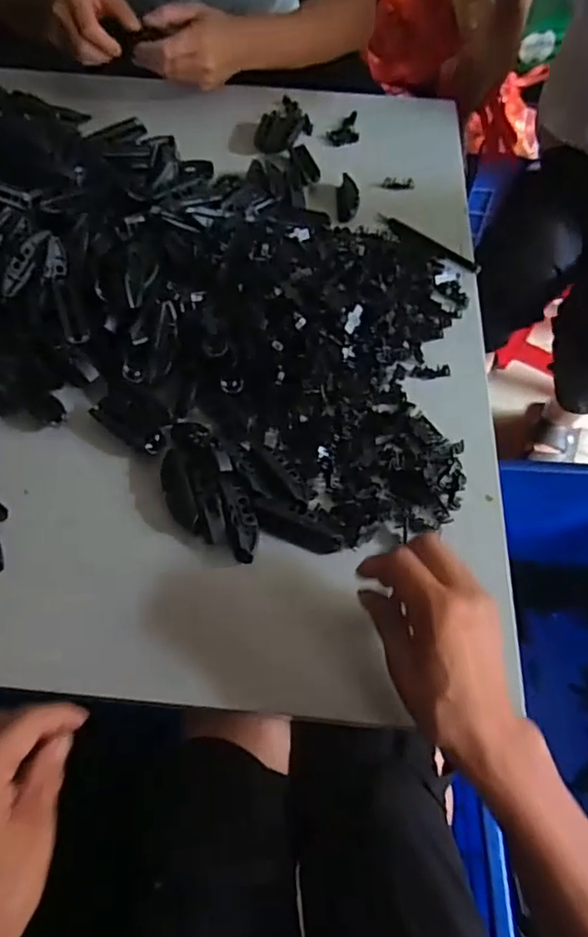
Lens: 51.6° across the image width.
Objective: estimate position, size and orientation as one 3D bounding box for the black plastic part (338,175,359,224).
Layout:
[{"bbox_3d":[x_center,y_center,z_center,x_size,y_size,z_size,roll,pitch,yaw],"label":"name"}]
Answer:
[{"bbox_3d":[0.060,-0.298,0.672,0.023,0.016,0.075,3,58,-1],"label":"black plastic part"}]

